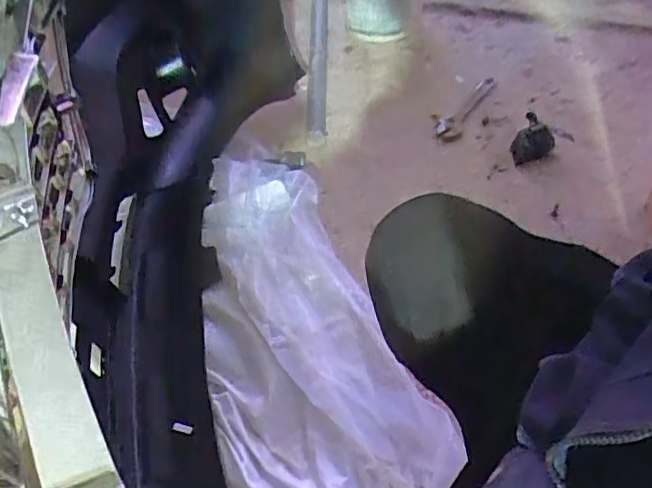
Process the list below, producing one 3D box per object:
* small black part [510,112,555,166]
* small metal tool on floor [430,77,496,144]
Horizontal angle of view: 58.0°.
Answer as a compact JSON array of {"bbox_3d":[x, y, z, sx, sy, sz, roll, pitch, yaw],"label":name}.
[{"bbox_3d":[0.448,-0.220,1.269,0.076,0.037,0.166,19,50,23],"label":"small black part"},{"bbox_3d":[0.321,-0.323,1.410,0.087,0.044,0.260,21,51,24],"label":"small metal tool on floor"}]

